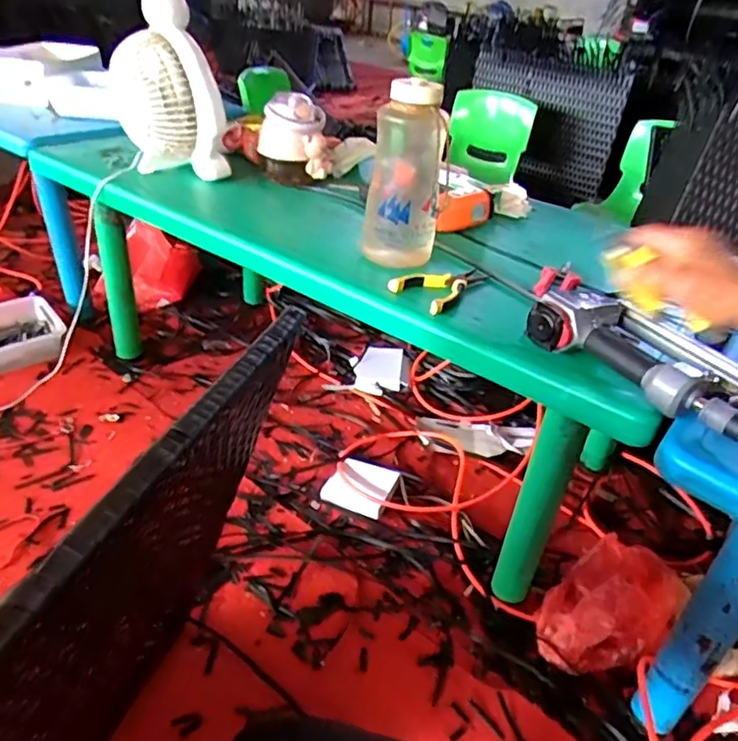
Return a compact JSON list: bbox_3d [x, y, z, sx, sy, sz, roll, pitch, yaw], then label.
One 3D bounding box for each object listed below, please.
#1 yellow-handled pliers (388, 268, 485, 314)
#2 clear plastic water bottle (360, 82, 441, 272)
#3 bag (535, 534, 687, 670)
[{"bbox_3d":[0.104,-0.120,0.817,0.084,0.024,0.149,29,40,29],"label":"yellow-handled pliers"},{"bbox_3d":[0.050,-0.269,0.827,0.095,0.237,0.109,7,35,1],"label":"clear plastic water bottle"},{"bbox_3d":[0.380,0.368,0.933,0.242,0.090,0.155,-24,44,-37],"label":"bag"}]

